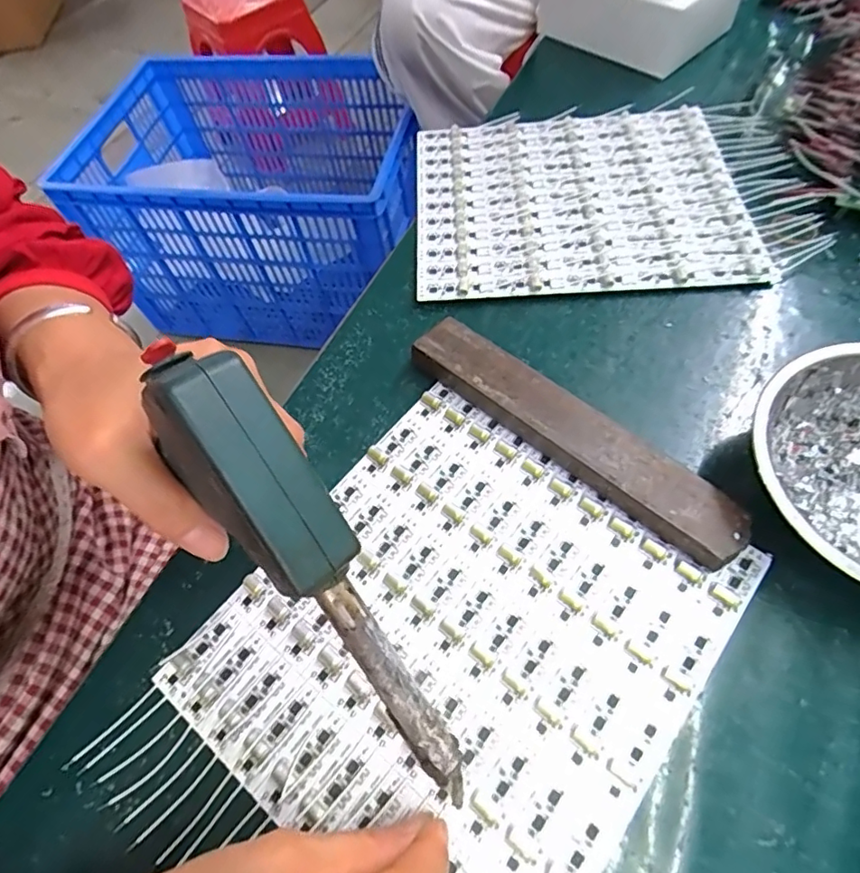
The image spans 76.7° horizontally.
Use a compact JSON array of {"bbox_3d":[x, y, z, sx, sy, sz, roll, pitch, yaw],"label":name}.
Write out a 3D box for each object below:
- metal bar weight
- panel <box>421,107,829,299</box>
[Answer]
[{"bbox_3d":[0.073,-0.004,0.300,0.199,0.021,0.035,37,69,22],"label":"metal bar weight"},{"bbox_3d":[0.119,-0.175,0.393,0.261,0.036,0.197,3,60,5],"label":"panel"}]

